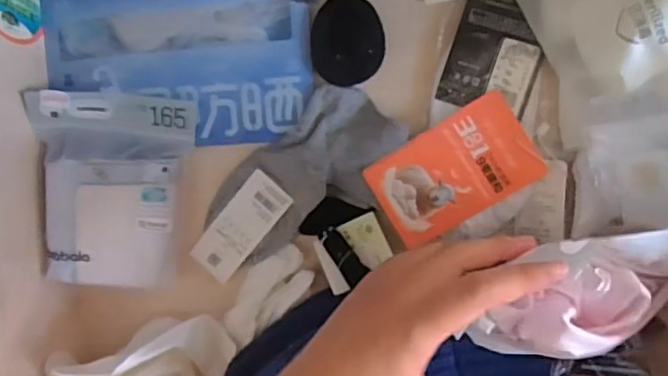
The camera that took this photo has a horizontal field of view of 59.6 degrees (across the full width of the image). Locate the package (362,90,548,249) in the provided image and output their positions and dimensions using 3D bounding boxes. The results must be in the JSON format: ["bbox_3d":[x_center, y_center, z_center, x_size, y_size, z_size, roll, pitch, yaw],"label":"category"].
[{"bbox_3d":[0.099,-0.014,0.483,0.130,0.010,0.081,-32,89,10],"label":"package"}]

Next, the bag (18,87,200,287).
[{"bbox_3d":[-0.200,0.001,0.517,0.130,0.043,0.167,8,96,8],"label":"bag"}]

